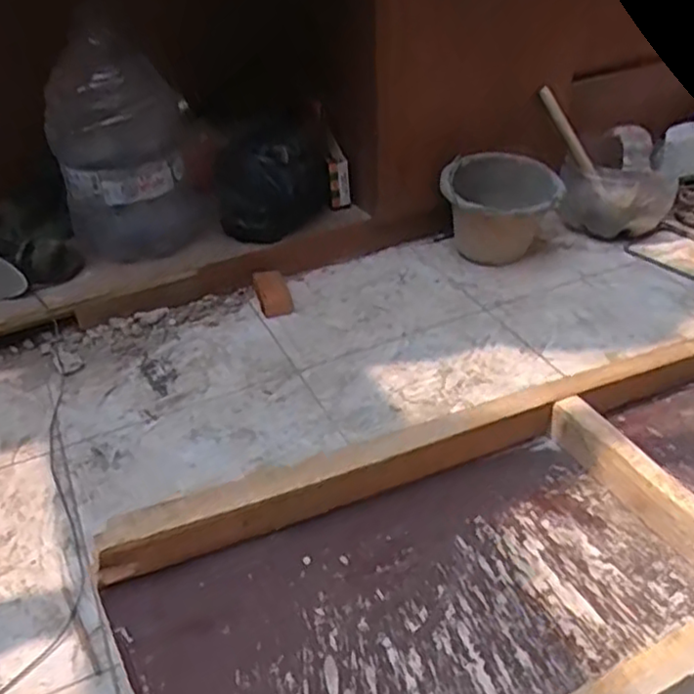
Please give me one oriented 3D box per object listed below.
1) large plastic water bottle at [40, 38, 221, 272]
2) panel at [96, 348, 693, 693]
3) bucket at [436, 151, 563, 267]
[{"bbox_3d":[-0.427,-0.374,1.376,0.271,0.408,0.261,-13,38,-14],"label":"large plastic water bottle"},{"bbox_3d":[0.333,0.174,0.803,1.119,0.071,0.350,-15,38,-28],"label":"panel"},{"bbox_3d":[0.323,-0.282,1.478,0.235,0.190,0.235,-2,37,1],"label":"bucket"}]

